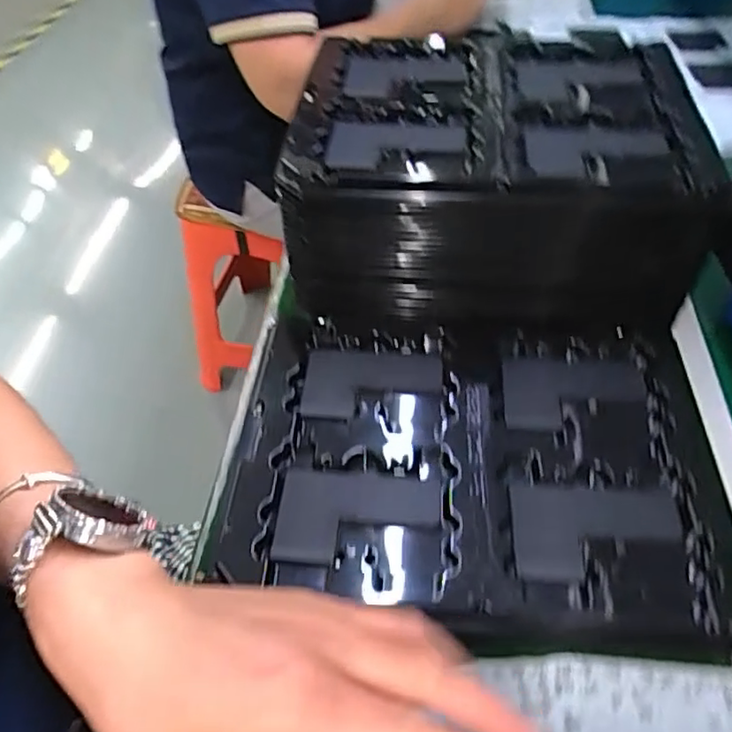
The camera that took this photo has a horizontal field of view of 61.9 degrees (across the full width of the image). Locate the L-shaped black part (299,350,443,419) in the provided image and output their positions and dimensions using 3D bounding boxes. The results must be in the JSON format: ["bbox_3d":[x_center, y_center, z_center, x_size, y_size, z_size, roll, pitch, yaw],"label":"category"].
[{"bbox_3d":[0.004,0.012,0.429,0.096,0.010,0.058,0,50,3],"label":"L-shaped black part"}]

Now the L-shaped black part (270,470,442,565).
[{"bbox_3d":[-0.004,0.091,0.364,0.095,0.009,0.056,2,50,4],"label":"L-shaped black part"}]

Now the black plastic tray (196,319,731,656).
[{"bbox_3d":[0.066,0.053,0.383,0.294,0.031,0.216,4,50,6],"label":"black plastic tray"}]

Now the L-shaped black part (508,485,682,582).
[{"bbox_3d":[0.132,0.096,0.349,0.095,0.008,0.056,3,50,4],"label":"L-shaped black part"}]

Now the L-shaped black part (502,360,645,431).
[{"bbox_3d":[0.144,0.021,0.419,0.099,0.016,0.059,1,50,3],"label":"L-shaped black part"}]

